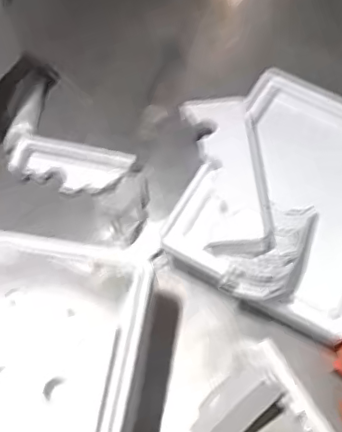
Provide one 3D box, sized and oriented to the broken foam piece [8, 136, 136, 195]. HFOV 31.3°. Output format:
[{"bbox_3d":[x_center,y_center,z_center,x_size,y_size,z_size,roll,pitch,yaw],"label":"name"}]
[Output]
[{"bbox_3d":[-0.128,-0.065,0.771,0.153,0.026,0.056,12,68,6],"label":"broken foam piece"}]

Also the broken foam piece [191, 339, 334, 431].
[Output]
[{"bbox_3d":[0.084,0.208,0.629,0.132,0.054,0.130,-32,70,-12],"label":"broken foam piece"}]

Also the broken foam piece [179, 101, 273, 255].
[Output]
[{"bbox_3d":[0.067,-0.053,0.702,0.084,0.044,0.201,-7,67,-2],"label":"broken foam piece"}]

